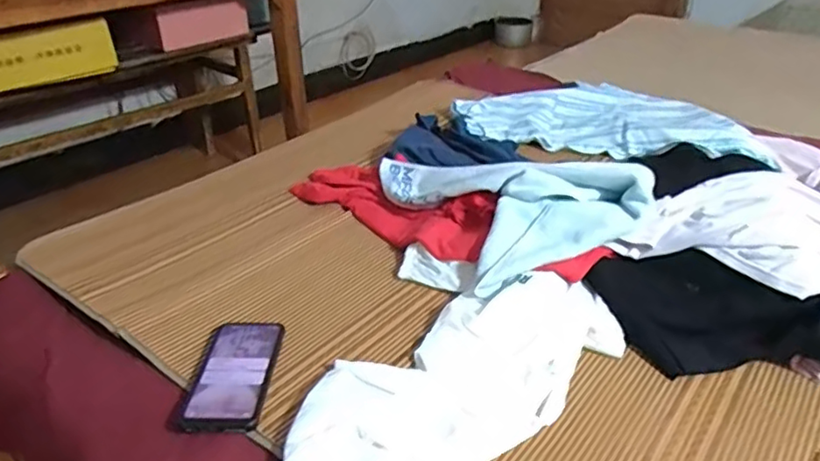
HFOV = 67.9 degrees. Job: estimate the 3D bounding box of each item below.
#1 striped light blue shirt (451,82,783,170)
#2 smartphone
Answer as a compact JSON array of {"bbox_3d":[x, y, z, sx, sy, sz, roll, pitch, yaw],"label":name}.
[{"bbox_3d":[0.385,-0.227,1.246,0.582,0.063,0.367,6,31,12],"label":"striped light blue shirt"},{"bbox_3d":[-0.189,0.152,0.657,0.079,0.014,0.160,4,29,-1],"label":"smartphone"}]

